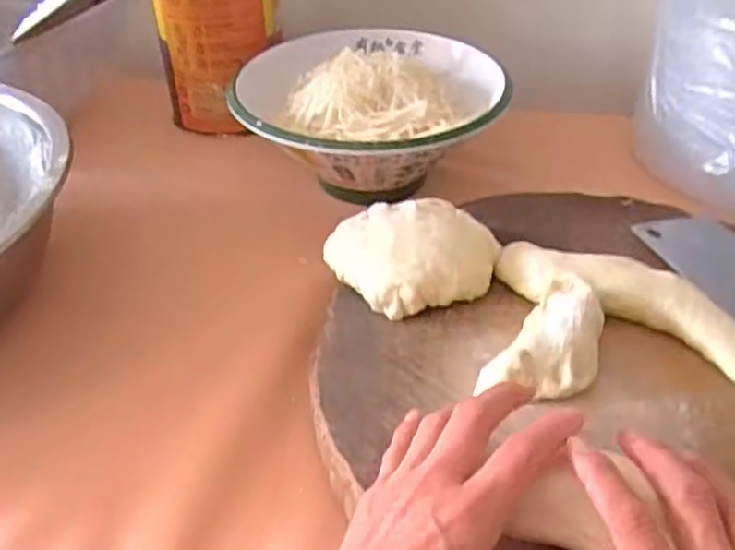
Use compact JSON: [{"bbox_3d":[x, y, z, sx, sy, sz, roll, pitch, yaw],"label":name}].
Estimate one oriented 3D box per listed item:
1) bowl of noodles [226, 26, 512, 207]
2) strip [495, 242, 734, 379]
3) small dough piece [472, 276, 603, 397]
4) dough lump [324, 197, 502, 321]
[{"bbox_3d":[0.002,-0.139,0.636,0.227,0.106,0.235,-1,39,1],"label":"bowl of noodles"},{"bbox_3d":[0.167,0.018,0.440,0.178,0.028,0.067,17,43,22],"label":"strip"},{"bbox_3d":[0.109,0.040,0.409,0.047,0.027,0.092,28,47,31],"label":"small dough piece"},{"bbox_3d":[0.033,-0.015,0.481,0.100,0.035,0.091,-1,39,1],"label":"dough lump"}]

